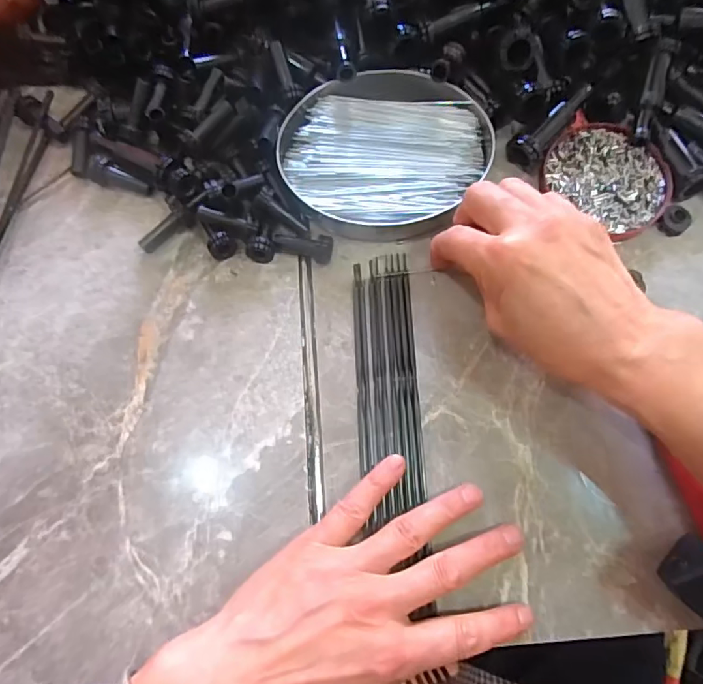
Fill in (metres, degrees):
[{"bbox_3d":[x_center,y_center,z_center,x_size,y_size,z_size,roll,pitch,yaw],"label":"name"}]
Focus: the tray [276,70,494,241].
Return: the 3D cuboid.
[{"bbox_3d":[0.023,-0.126,0.338,0.135,0.022,0.107,-2,75,-1],"label":"tray"}]

